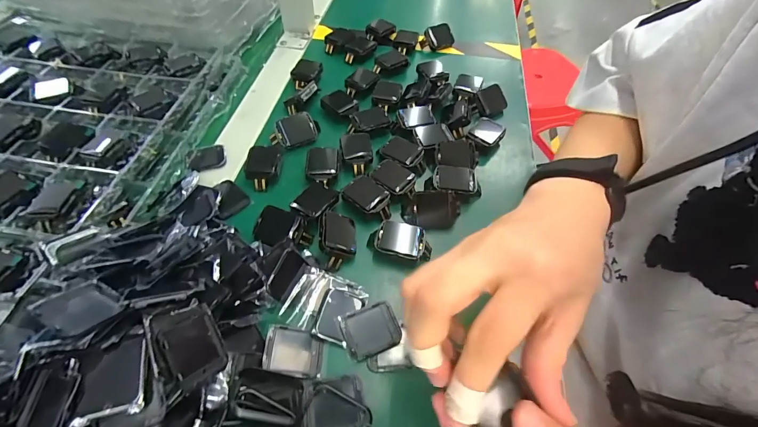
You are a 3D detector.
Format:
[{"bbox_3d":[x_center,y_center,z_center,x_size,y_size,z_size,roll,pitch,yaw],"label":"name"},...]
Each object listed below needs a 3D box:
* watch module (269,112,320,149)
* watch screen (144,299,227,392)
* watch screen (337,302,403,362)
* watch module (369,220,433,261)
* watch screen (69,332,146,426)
[{"bbox_3d":[-0.088,-0.087,0.374,0.052,0.015,0.034,-32,96,-21],"label":"watch module"},{"bbox_3d":[-0.115,0.078,0.211,0.037,0.006,0.048,-11,74,-59],"label":"watch screen"},{"bbox_3d":[-0.007,0.086,0.260,0.040,0.009,0.034,-18,56,-15],"label":"watch screen"},{"bbox_3d":[0.018,0.025,0.300,0.054,0.018,0.032,9,54,4],"label":"watch module"},{"bbox_3d":[-0.141,0.086,0.186,0.026,0.007,0.041,-13,55,-12],"label":"watch screen"}]

